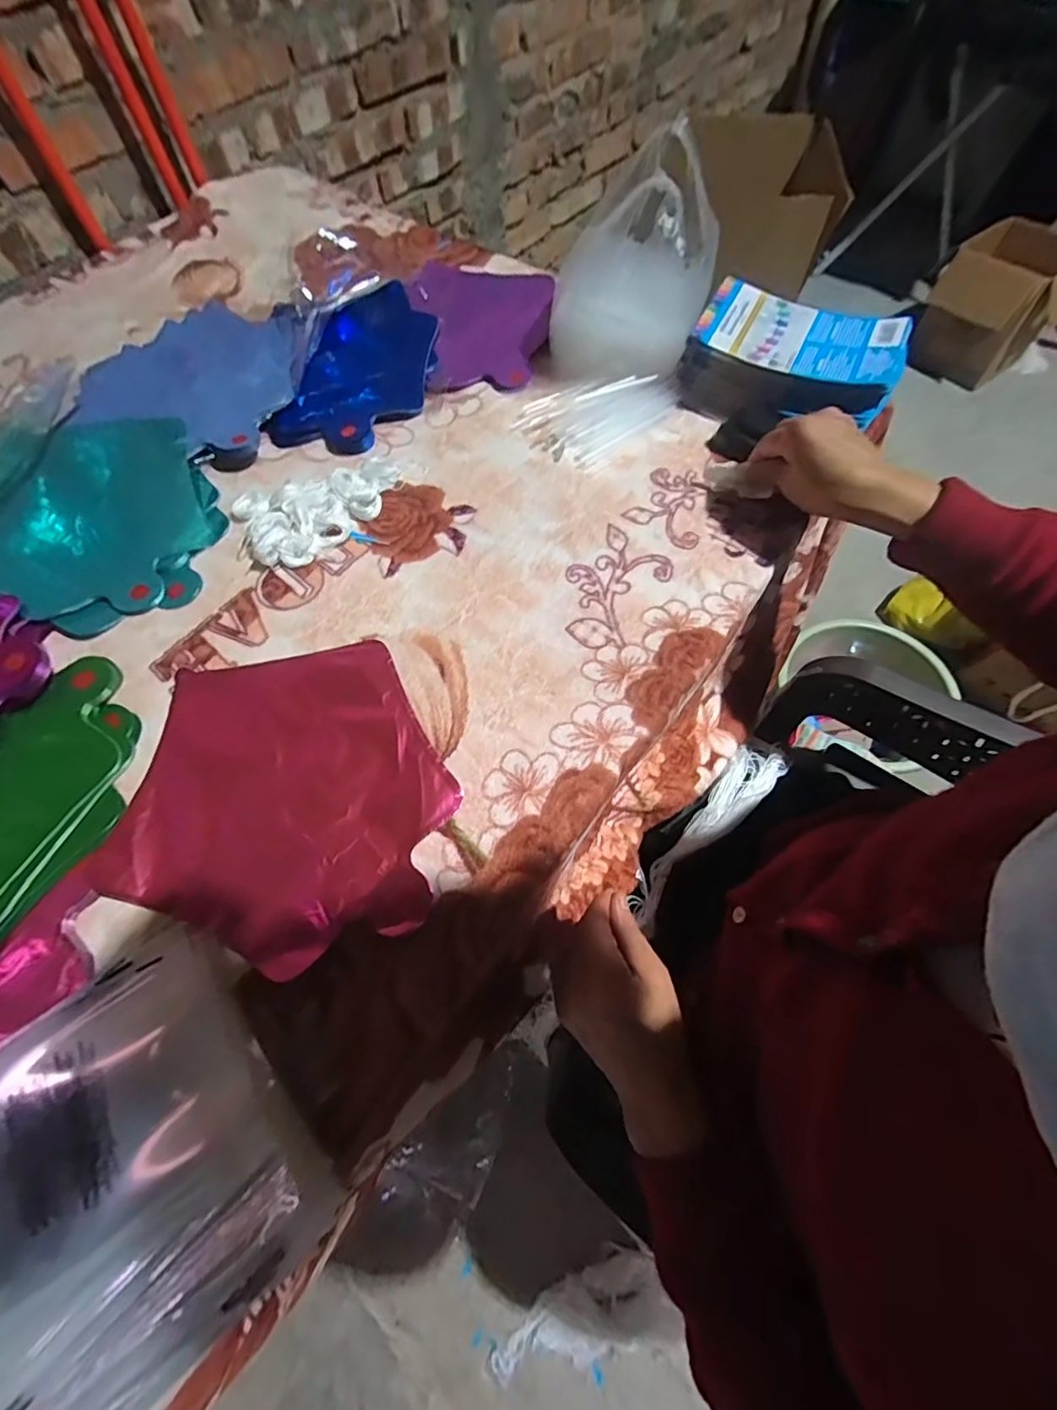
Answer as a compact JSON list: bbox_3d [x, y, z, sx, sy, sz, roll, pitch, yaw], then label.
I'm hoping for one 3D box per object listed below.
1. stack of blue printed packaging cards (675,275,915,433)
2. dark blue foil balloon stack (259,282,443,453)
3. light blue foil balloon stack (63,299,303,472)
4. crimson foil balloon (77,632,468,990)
[{"bbox_3d":[0.261,-0.341,0.520,0.198,0.065,0.130,22,66,13],"label":"stack of blue printed packaging cards"},{"bbox_3d":[-0.186,-0.385,0.584,0.154,0.024,0.255,5,64,5],"label":"dark blue foil balloon stack"},{"bbox_3d":[-0.364,-0.376,0.583,0.270,0.026,0.235,23,66,13],"label":"light blue foil balloon stack"},{"bbox_3d":[-0.169,0.053,0.372,0.228,0.010,0.223,8,64,6],"label":"crimson foil balloon"}]

